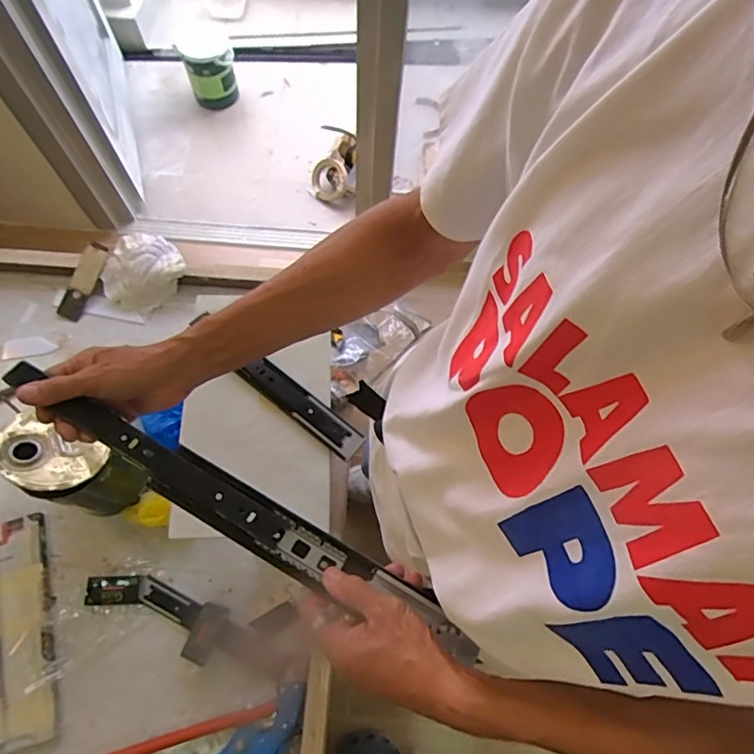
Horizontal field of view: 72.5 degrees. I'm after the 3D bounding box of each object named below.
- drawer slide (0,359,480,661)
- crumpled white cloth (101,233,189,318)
[{"bbox_3d":[-0.123,0.106,0.426,0.444,0.018,0.034,28,74,6],"label":"drawer slide"},{"bbox_3d":[-0.514,-0.228,1.127,0.171,0.080,0.142,-42,75,-17],"label":"crumpled white cloth"}]

